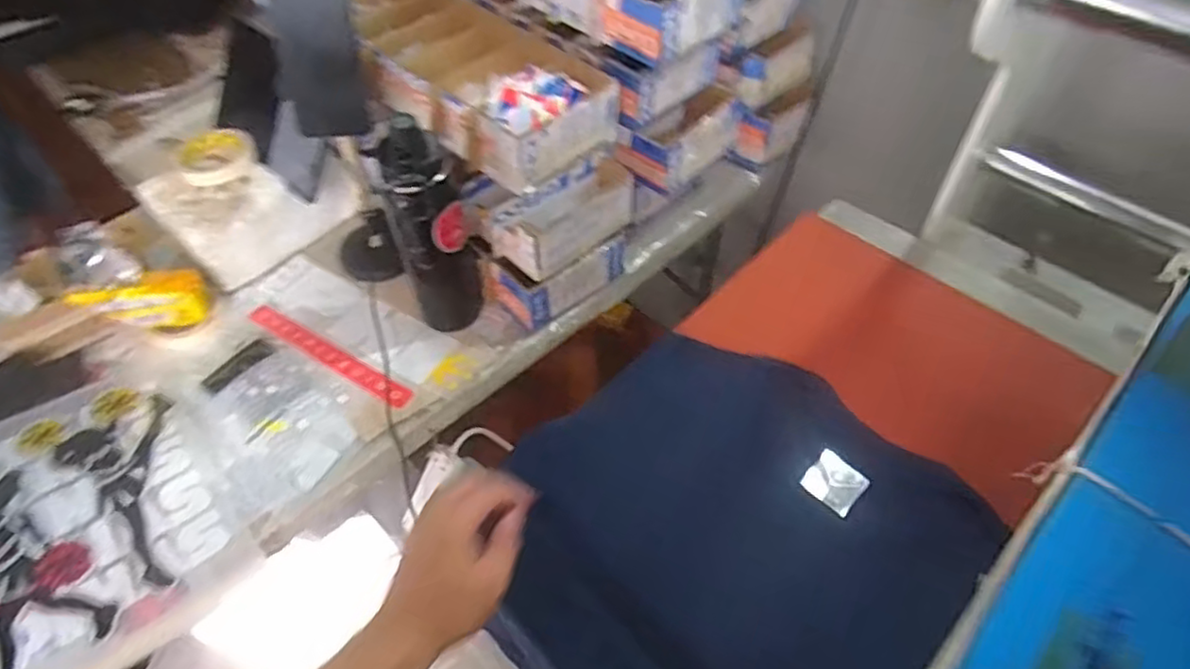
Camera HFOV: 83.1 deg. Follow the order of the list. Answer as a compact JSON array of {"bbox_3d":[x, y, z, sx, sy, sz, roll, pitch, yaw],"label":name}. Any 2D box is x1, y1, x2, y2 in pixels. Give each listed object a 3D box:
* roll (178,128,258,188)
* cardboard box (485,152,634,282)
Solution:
[{"bbox_3d":[-0.490,-0.229,0.876,0.091,0.028,0.091,0,51,1],"label":"roll"},{"bbox_3d":[-0.026,-0.147,0.797,0.191,0.069,0.072,-38,60,-26],"label":"cardboard box"}]

